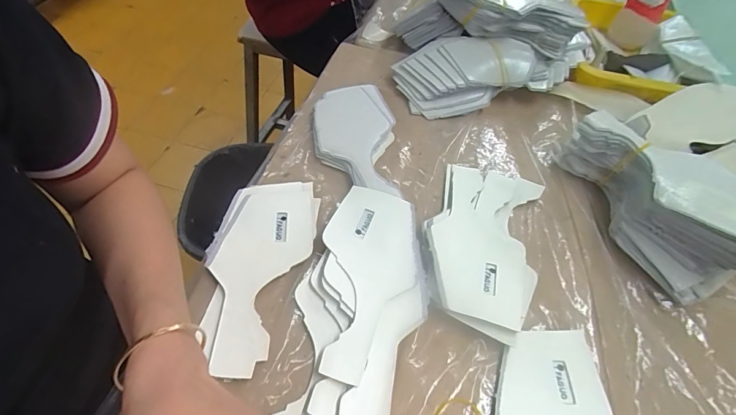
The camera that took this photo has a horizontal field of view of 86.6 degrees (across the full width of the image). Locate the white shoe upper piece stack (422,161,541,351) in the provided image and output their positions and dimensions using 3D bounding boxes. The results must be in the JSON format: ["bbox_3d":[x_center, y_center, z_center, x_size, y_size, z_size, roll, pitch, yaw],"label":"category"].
[{"bbox_3d":[0.120,0.029,0.410,0.107,0.018,0.202,18,54,8],"label":"white shoe upper piece stack"}]

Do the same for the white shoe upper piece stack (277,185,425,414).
[{"bbox_3d":[-0.005,0.081,0.358,0.108,0.018,0.226,6,53,-1],"label":"white shoe upper piece stack"}]

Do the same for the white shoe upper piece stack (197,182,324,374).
[{"bbox_3d":[-0.110,0.053,0.376,0.094,0.011,0.198,10,54,3],"label":"white shoe upper piece stack"}]

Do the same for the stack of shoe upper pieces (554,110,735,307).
[{"bbox_3d":[0.302,-0.018,0.407,0.091,0.103,0.208,-13,56,-14],"label":"stack of shoe upper pieces"}]

